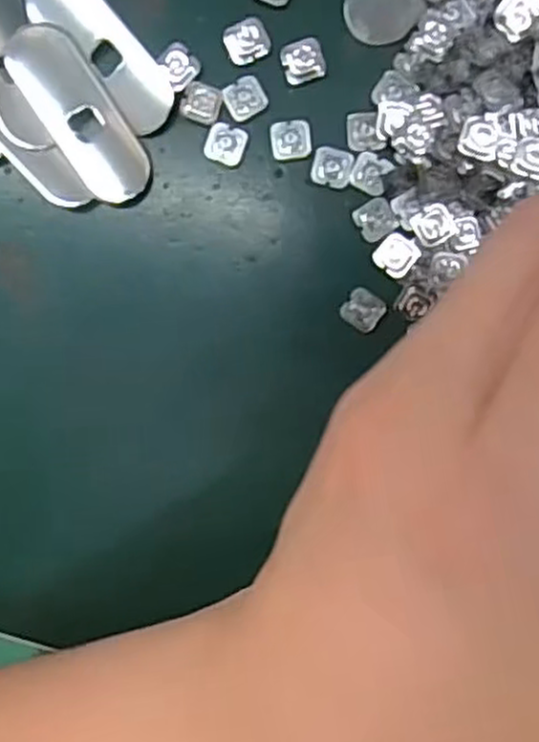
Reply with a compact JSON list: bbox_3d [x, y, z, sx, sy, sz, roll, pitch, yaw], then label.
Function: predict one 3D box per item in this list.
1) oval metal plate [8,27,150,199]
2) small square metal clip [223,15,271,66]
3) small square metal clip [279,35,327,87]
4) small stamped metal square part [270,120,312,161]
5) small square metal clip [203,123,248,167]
[{"bbox_3d":[-0.051,-0.069,0.199,0.019,0.005,0.050,-34,92,4],"label":"oval metal plate"},{"bbox_3d":[-0.006,-0.087,0.196,0.011,0.004,0.011,-26,93,4],"label":"small square metal clip"},{"bbox_3d":[0.009,-0.082,0.196,0.011,0.004,0.011,-18,93,4],"label":"small square metal clip"},{"bbox_3d":[0.006,-0.062,0.199,0.010,0.004,0.010,-4,94,3],"label":"small stamped metal square part"},{"bbox_3d":[-0.012,-0.061,0.200,0.010,0.004,0.010,15,95,1],"label":"small square metal clip"}]

